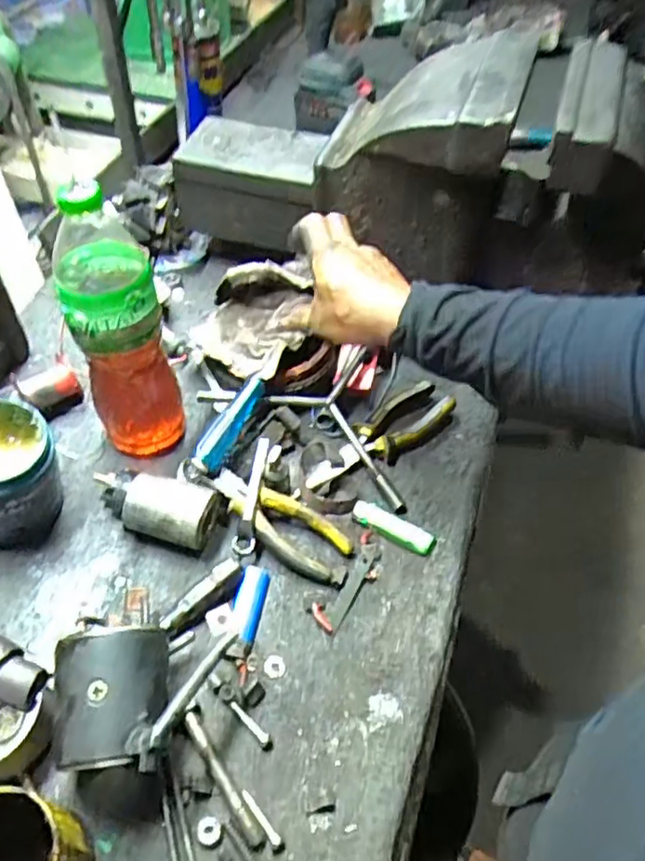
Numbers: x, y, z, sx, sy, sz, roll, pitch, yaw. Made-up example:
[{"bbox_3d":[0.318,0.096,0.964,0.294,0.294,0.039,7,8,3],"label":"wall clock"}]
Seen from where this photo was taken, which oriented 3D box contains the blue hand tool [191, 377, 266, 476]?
[{"bbox_3d":[-0.090,-0.005,0.624,0.025,0.030,0.114,21,54,14],"label":"blue hand tool"}]

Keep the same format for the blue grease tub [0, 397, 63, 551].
[{"bbox_3d":[-0.280,0.038,0.566,0.092,0.111,0.093,1,52,-1],"label":"blue grease tub"}]

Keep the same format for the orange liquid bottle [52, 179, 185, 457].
[{"bbox_3d":[-0.183,-0.090,0.575,0.077,0.268,0.077,-18,55,-15],"label":"orange liquid bottle"}]

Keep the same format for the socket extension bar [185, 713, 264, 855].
[{"bbox_3d":[-0.075,0.260,0.484,0.012,0.016,0.104,-29,58,-22],"label":"socket extension bar"}]

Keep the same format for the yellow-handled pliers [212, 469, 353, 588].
[{"bbox_3d":[-0.037,0.086,0.595,0.143,0.022,0.055,38,58,4],"label":"yellow-handled pliers"}]

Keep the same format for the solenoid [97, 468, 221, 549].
[{"bbox_3d":[-0.152,0.068,0.583,0.105,0.044,0.049,9,52,5],"label":"solenoid"}]

